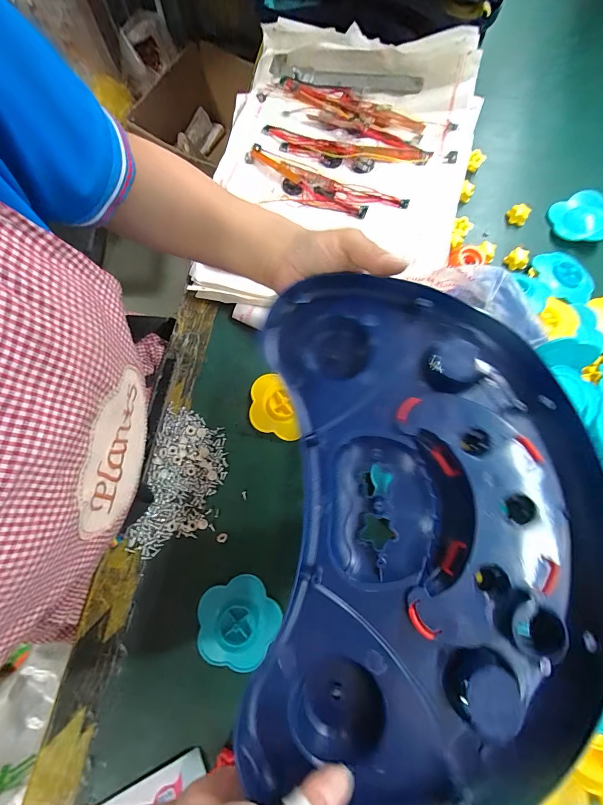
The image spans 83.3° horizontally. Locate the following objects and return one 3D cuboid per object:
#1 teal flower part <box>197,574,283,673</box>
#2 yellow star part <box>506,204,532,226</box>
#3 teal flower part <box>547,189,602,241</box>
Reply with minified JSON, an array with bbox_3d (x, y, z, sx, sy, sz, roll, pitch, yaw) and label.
[{"bbox_3d":[-0.062,0.210,0.323,0.077,0.007,0.074,0,76,-2],"label":"teal flower part"},{"bbox_3d":[0.283,-0.245,0.443,0.025,0.017,0.019,33,77,6],"label":"yellow star part"},{"bbox_3d":[0.365,-0.240,0.439,0.076,0.028,0.065,37,78,10],"label":"teal flower part"}]

